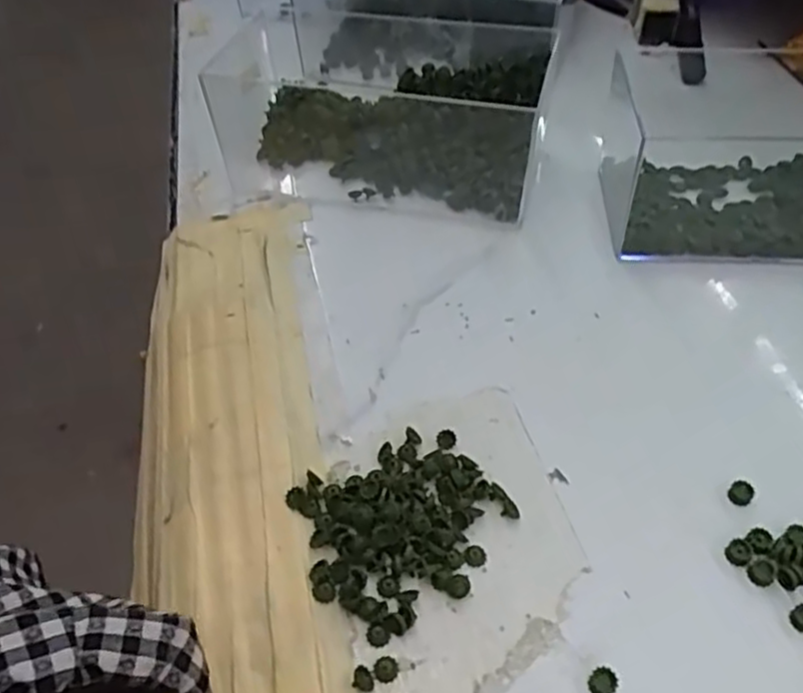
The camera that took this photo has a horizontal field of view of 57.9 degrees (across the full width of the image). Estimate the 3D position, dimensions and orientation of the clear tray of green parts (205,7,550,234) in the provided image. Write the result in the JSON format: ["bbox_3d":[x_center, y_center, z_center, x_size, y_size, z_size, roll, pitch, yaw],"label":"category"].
[{"bbox_3d":[-0.003,-0.168,0.447,0.182,0.060,0.205,9,49,10],"label":"clear tray of green parts"}]

